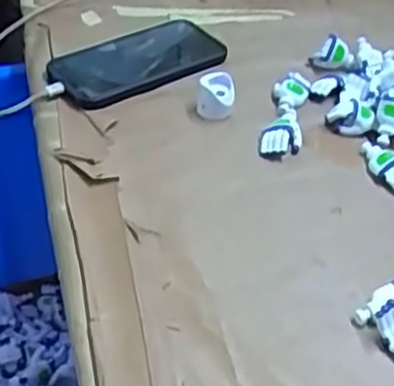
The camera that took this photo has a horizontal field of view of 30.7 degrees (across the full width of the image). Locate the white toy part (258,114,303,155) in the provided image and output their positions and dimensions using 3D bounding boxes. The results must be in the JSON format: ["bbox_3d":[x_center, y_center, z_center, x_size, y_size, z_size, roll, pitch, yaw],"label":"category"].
[{"bbox_3d":[0.070,-0.048,0.594,0.033,0.017,0.051,10,43,6],"label":"white toy part"}]

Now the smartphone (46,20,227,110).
[{"bbox_3d":[-0.053,-0.120,0.654,0.152,0.015,0.076,-25,50,-28],"label":"smartphone"}]

